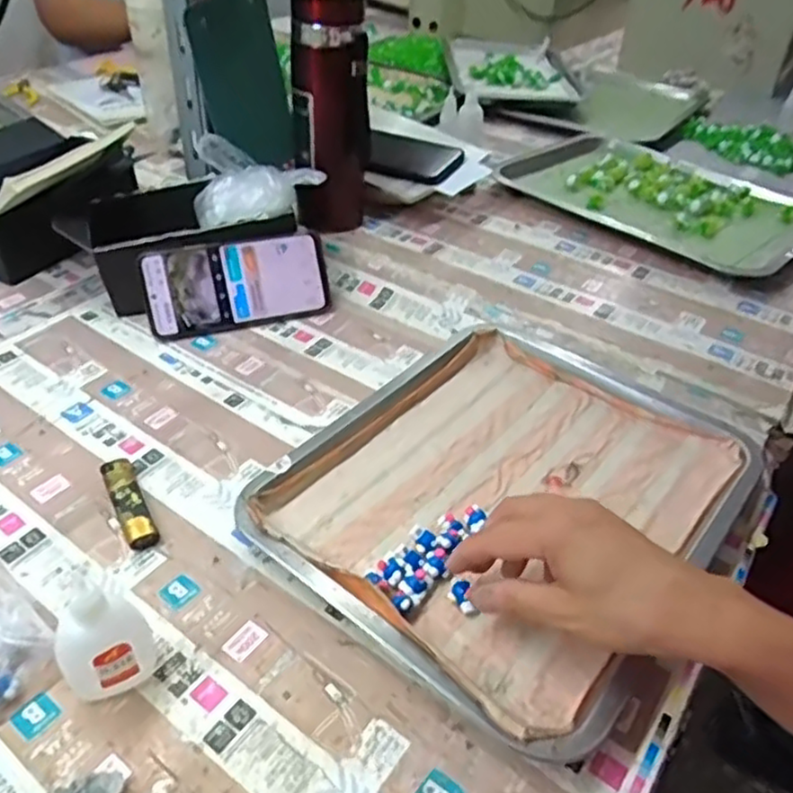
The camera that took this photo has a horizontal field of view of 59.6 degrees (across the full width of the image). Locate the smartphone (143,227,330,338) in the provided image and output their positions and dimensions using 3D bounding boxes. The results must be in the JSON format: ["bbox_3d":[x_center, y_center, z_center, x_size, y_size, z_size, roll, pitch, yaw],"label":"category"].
[{"bbox_3d":[-0.145,-0.104,0.636,0.162,0.079,0.007,-13,11,-18],"label":"smartphone"}]

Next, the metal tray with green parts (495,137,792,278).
[{"bbox_3d":[0.306,-0.225,0.799,0.224,0.032,0.314,-28,49,-32],"label":"metal tray with green parts"}]

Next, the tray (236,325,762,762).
[{"bbox_3d":[0.076,0.062,0.488,0.267,0.025,0.304,30,46,28],"label":"tray"}]

